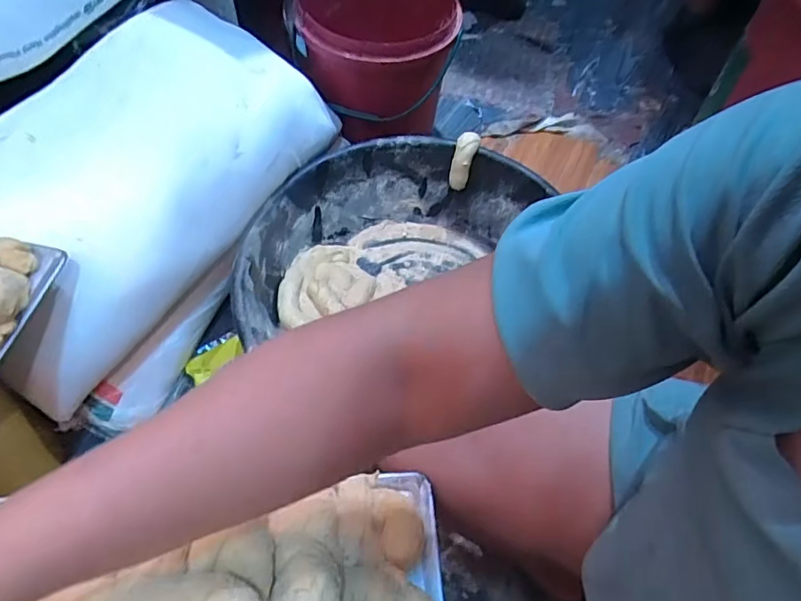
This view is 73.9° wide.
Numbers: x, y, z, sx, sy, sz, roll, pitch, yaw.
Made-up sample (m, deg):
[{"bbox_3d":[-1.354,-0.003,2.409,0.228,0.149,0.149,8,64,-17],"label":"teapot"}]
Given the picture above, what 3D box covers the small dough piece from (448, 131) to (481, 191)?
[{"bbox_3d":[0.113,-0.248,0.951,0.041,0.099,0.039,16,57,7],"label":"small dough piece"}]

